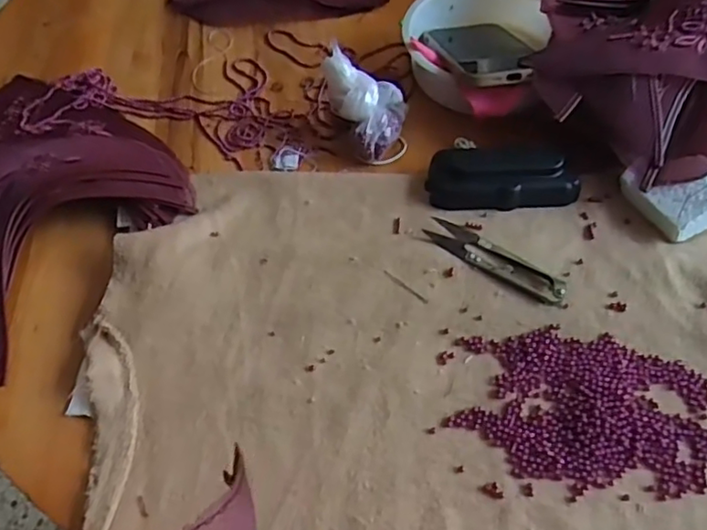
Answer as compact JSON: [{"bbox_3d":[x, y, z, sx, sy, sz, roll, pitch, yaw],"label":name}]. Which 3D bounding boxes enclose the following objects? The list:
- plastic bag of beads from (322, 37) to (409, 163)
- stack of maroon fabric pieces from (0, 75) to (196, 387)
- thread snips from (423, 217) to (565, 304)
[{"bbox_3d":[0.010,-0.125,0.489,0.064,0.066,0.055,1,55,2],"label":"plastic bag of beads"},{"bbox_3d":[-0.259,-0.053,0.467,0.237,0.034,0.238,32,61,22],"label":"stack of maroon fabric pieces"},{"bbox_3d":[0.096,-0.005,0.424,0.103,0.010,0.027,36,63,24],"label":"thread snips"}]

